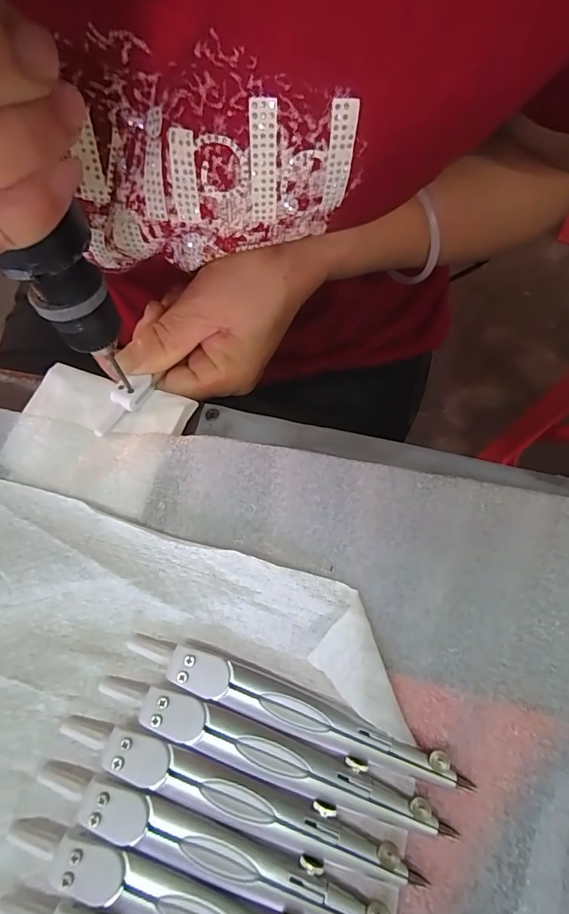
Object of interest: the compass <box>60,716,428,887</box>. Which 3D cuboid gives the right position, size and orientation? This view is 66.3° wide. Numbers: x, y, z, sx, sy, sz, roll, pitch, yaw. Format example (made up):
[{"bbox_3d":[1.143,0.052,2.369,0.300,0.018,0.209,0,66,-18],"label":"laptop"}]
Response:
[{"bbox_3d":[-0.020,0.115,0.148,0.125,0.005,0.015,14,67,10],"label":"compass"}]

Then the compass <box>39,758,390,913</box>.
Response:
[{"bbox_3d":[-0.025,0.127,0.142,0.126,0.005,0.015,13,67,9],"label":"compass"}]

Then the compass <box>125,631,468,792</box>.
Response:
[{"bbox_3d":[0.000,0.090,0.158,0.125,0.006,0.015,16,67,11],"label":"compass"}]

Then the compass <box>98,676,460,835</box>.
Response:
[{"bbox_3d":[-0.008,0.103,0.153,0.125,0.006,0.014,15,67,10],"label":"compass"}]

